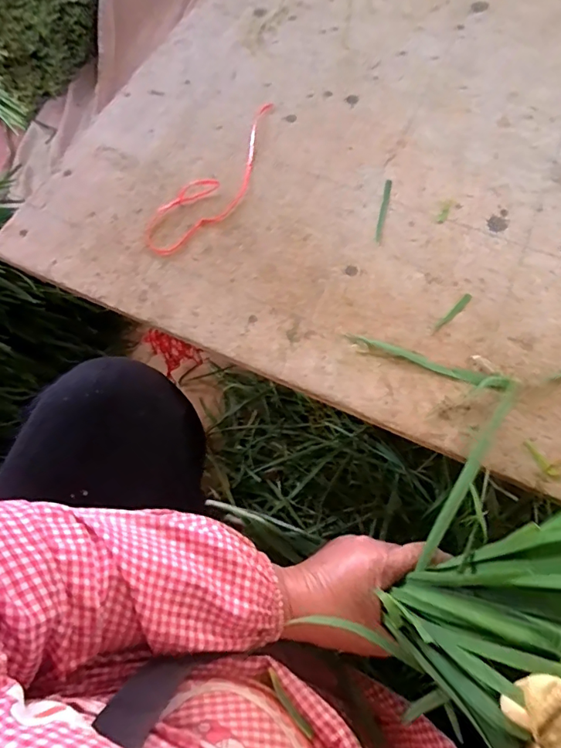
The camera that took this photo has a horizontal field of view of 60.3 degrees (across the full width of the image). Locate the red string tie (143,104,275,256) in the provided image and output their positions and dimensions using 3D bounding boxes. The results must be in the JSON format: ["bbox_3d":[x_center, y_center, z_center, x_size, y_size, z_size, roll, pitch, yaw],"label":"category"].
[{"bbox_3d":[-0.056,-0.189,0.468,0.053,0.007,0.196,35,74,15],"label":"red string tie"}]

